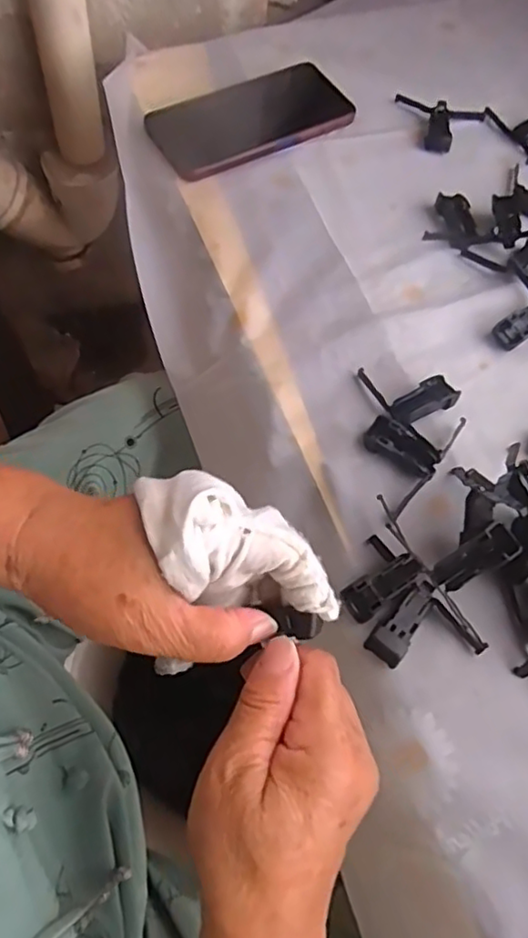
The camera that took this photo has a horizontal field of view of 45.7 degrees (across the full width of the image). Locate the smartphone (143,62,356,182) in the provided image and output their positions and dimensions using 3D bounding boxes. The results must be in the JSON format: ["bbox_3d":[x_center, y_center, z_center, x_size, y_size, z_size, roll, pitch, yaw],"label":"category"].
[{"bbox_3d":[-0.008,-0.288,0.519,0.175,0.013,0.086,-24,67,-15],"label":"smartphone"}]

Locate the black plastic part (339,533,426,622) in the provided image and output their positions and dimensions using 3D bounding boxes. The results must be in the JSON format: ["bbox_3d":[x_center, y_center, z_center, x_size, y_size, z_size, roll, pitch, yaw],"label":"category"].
[{"bbox_3d":[0.062,0.059,0.350,0.044,0.014,0.034,-32,69,-18],"label":"black plastic part"}]

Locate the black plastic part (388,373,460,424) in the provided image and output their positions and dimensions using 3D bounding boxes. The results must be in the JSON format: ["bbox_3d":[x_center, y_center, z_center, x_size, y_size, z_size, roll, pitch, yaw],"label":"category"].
[{"bbox_3d":[0.103,-0.044,0.408,0.048,0.013,0.022,-28,68,-16],"label":"black plastic part"}]

